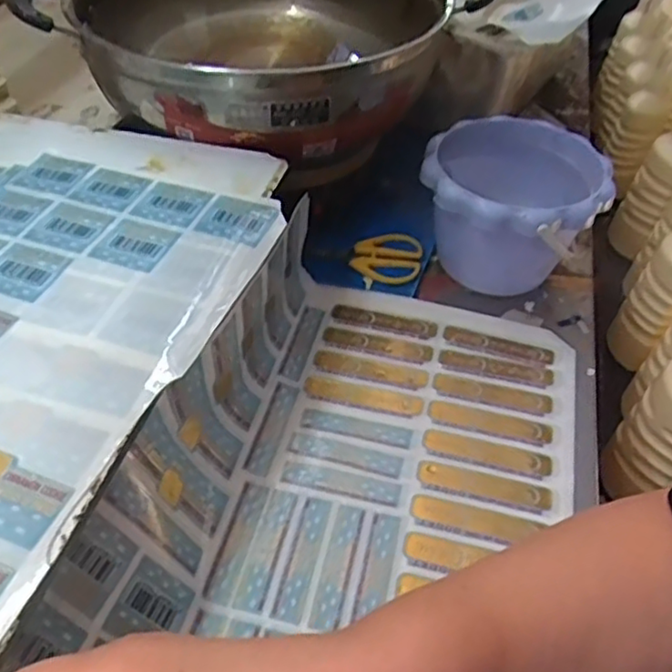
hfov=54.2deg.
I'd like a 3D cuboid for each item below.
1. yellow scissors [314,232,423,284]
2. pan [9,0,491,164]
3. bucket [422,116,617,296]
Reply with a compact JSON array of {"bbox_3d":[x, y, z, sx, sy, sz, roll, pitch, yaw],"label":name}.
[{"bbox_3d":[0.032,-0.075,0.617,0.104,0.017,0.052,9,47,2],"label":"yellow scissors"},{"bbox_3d":[-0.063,-0.277,0.583,0.325,0.079,0.294,20,51,17],"label":"pan"},{"bbox_3d":[0.152,-0.112,0.600,0.157,0.119,0.149,3,47,-4],"label":"bucket"}]

